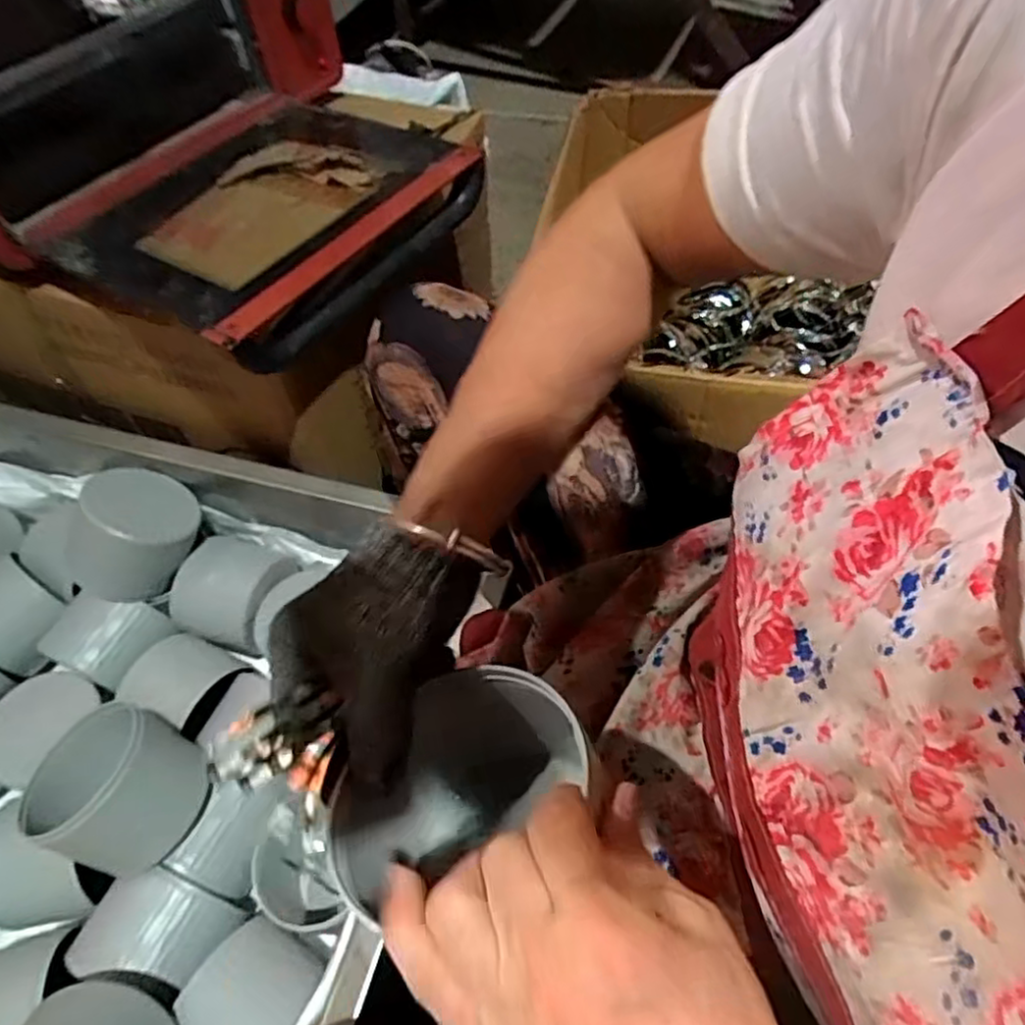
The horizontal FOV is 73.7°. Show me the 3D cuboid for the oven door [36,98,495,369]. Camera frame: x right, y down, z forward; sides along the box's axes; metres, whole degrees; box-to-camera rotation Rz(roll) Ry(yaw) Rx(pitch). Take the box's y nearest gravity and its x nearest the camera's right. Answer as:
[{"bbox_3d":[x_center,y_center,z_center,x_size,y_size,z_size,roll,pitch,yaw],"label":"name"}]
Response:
[{"bbox_3d":[-0.213,-0.286,0.636,0.304,0.056,0.352,29,61,21],"label":"oven door"}]

